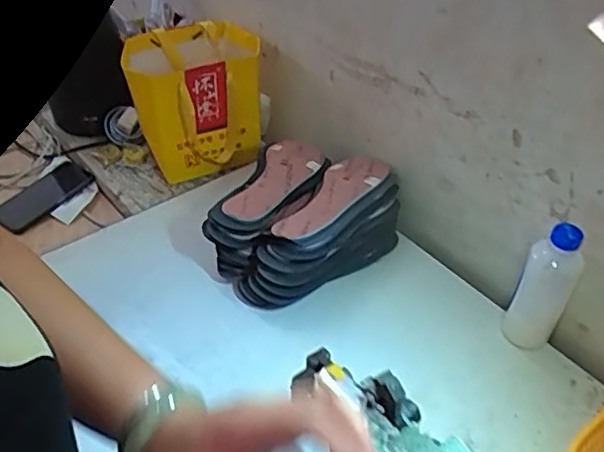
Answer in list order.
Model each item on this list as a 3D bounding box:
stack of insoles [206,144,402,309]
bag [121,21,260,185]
[{"bbox_3d":[0.002,-0.009,0.829,0.254,0.113,0.222,-32,50,-32],"label":"stack of insoles"},{"bbox_3d":[-0.172,-0.205,0.990,0.207,0.186,0.161,-9,42,-11],"label":"bag"}]

